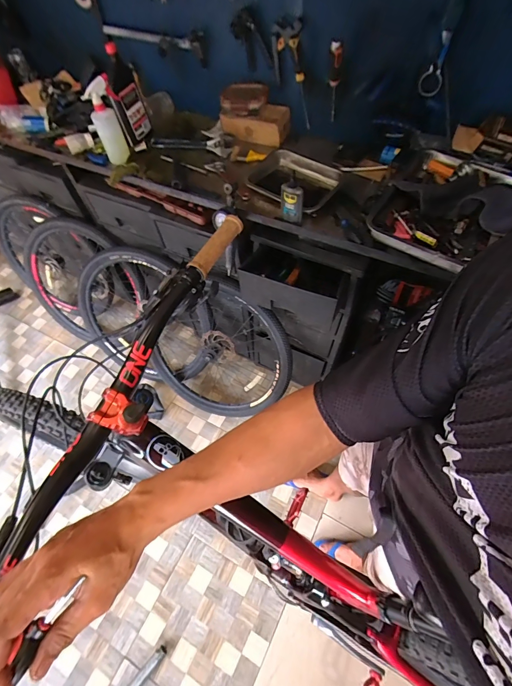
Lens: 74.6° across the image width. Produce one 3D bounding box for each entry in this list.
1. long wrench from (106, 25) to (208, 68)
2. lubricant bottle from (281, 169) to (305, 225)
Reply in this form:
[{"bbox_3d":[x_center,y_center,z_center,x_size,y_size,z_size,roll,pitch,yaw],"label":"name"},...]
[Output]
[{"bbox_3d":[-0.334,-0.963,1.074,0.431,0.082,0.040,26,63,19],"label":"long wrench"},{"bbox_3d":[0.092,-0.363,0.836,0.058,0.120,0.033,17,56,14],"label":"lubricant bottle"}]

